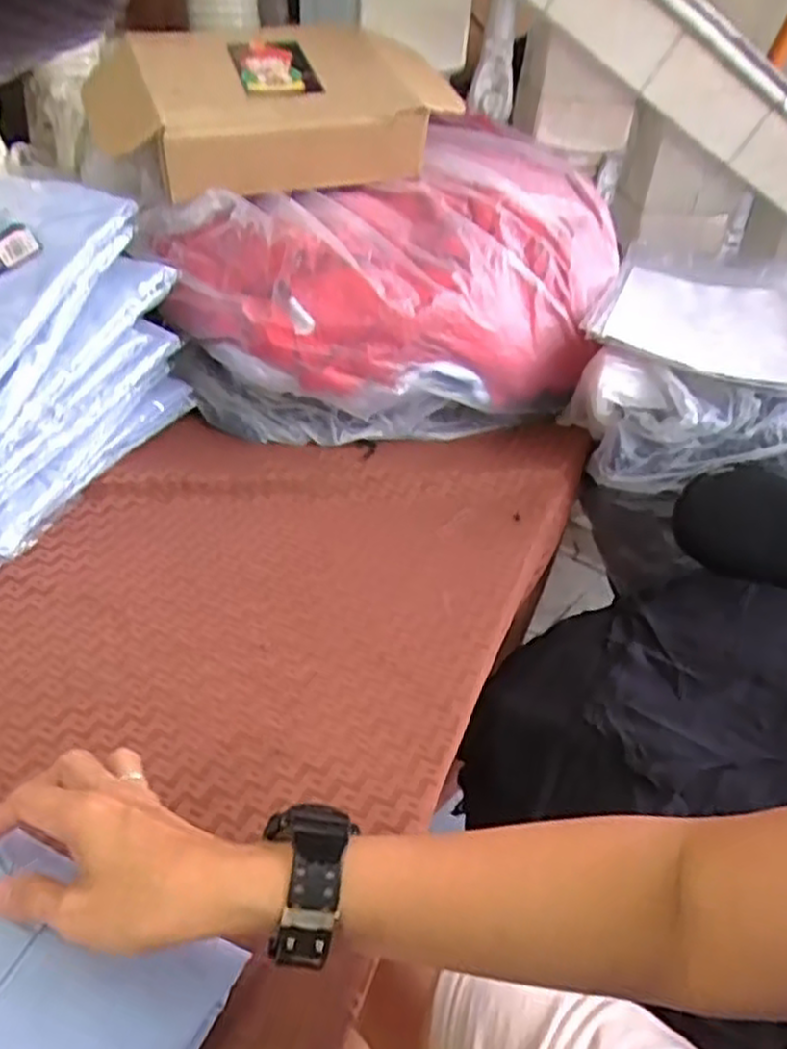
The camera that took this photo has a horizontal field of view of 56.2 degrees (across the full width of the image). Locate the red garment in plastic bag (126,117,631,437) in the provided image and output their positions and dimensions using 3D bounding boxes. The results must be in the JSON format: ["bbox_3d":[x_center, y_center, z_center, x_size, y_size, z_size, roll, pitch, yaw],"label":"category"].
[{"bbox_3d":[0.034,-0.247,0.832,0.506,0.279,0.266,-19,44,-28],"label":"red garment in plastic bag"}]

